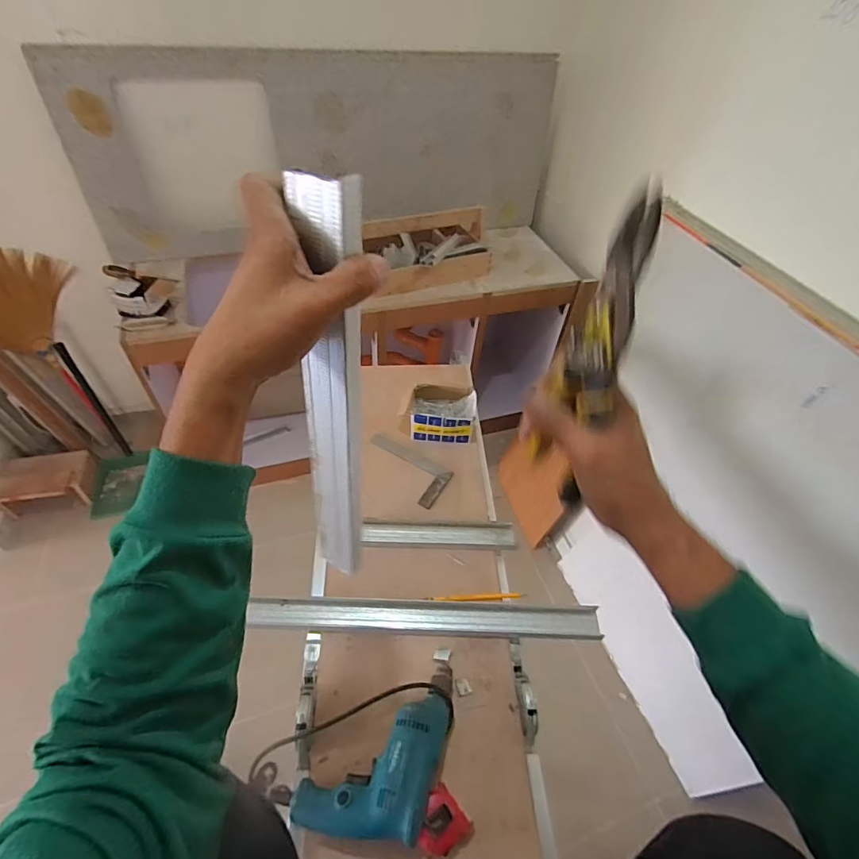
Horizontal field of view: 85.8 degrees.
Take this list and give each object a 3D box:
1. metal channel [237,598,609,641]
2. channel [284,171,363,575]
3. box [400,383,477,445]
[{"bbox_3d":[0.000,0.323,0.788,0.580,0.030,0.051,3,48,-2],"label":"metal channel"},{"bbox_3d":[-0.080,-0.007,0.402,0.057,0.383,0.029,23,42,18],"label":"channel"},{"bbox_3d":[0.019,-0.035,1.004,0.163,0.074,0.101,5,48,0],"label":"box"}]

